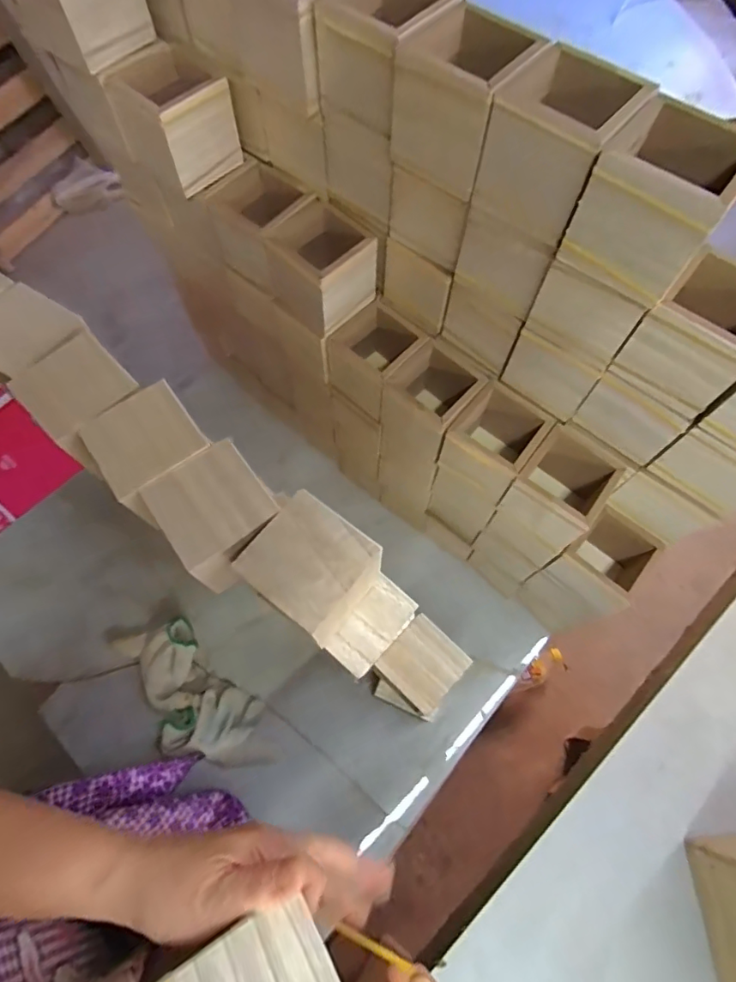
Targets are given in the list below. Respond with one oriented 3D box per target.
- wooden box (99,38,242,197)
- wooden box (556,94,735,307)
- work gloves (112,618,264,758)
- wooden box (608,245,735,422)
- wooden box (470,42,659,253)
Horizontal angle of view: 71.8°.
[{"bbox_3d":[-0.208,-0.409,0.571,0.100,0.102,0.097,38,72,13],"label":"wooden box"},{"bbox_3d":[0.216,-0.214,0.385,0.098,0.091,0.086,34,72,12],"label":"wooden box"},{"bbox_3d":[-0.286,0.301,0.782,0.262,0.040,0.130,40,73,14],"label":"work gloves"},{"bbox_3d":[0.295,-0.140,0.452,0.091,0.085,0.091,39,72,13],"label":"wooden box"},{"bbox_3d":[0.156,-0.278,0.416,0.092,0.093,0.091,39,73,13],"label":"wooden box"}]

